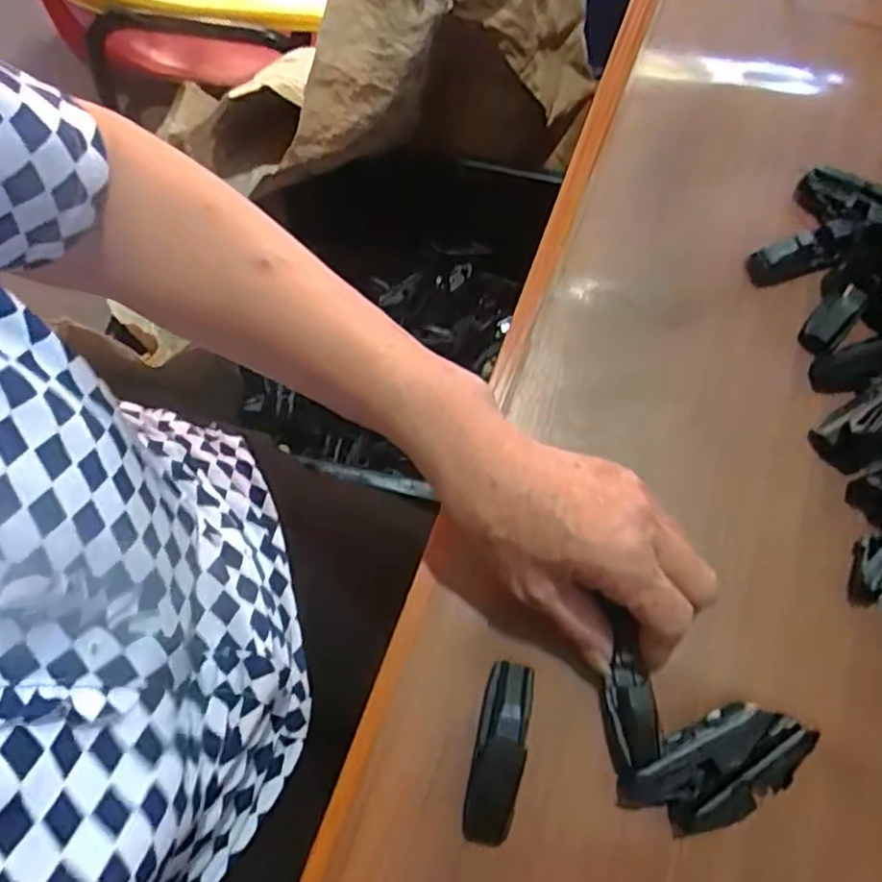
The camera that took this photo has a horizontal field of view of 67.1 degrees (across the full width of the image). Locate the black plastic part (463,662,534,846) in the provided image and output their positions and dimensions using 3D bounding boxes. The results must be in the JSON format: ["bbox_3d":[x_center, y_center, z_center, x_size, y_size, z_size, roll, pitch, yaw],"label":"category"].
[{"bbox_3d":[0.026,0.141,0.297,0.022,0.019,0.076,11,79,3],"label":"black plastic part"}]

